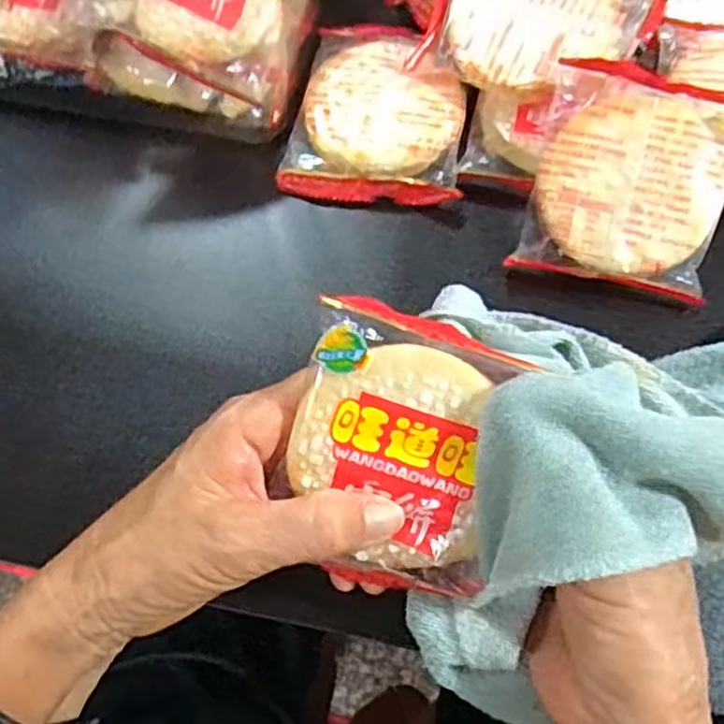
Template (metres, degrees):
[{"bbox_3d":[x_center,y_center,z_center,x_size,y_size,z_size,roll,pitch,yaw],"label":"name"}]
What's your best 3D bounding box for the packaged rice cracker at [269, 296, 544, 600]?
[{"bbox_3d":[0.013,0.032,0.253,0.072,0.014,0.094,16,102,2],"label":"packaged rice cracker"}]

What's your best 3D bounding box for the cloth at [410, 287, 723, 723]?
[{"bbox_3d":[0.157,0.037,0.289,0.278,0.088,0.137,-4,67,-16],"label":"cloth"}]

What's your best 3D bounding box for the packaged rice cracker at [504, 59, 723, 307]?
[{"bbox_3d":[0.122,-0.083,0.335,0.084,0.014,0.098,16,91,5],"label":"packaged rice cracker"}]

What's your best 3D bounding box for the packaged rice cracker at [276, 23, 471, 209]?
[{"bbox_3d":[0.009,-0.127,0.370,0.084,0.021,0.101,5,68,3],"label":"packaged rice cracker"}]

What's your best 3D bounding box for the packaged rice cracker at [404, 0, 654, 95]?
[{"bbox_3d":[0.083,-0.167,0.355,0.096,0.009,0.082,23,70,10],"label":"packaged rice cracker"}]

